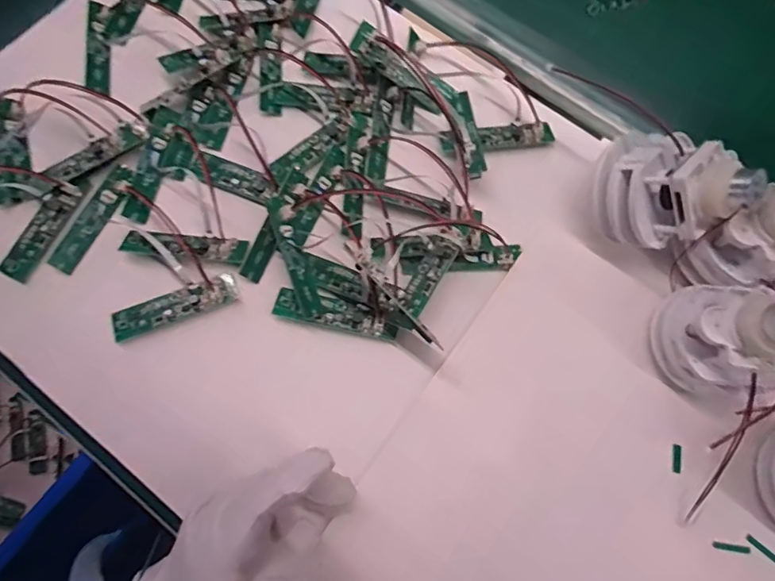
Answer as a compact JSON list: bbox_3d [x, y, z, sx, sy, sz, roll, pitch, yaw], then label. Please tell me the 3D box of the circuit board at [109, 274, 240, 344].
[{"bbox_3d":[-0.141,0.010,0.324,0.083,0.009,0.021,-20,75,-9],"label":"circuit board"}]

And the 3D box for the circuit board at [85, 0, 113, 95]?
[{"bbox_3d":[-0.222,-0.188,0.375,0.016,0.006,0.075,3,82,-32],"label":"circuit board"}]

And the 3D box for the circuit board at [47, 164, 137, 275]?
[{"bbox_3d":[-0.204,-0.051,0.338,0.020,0.005,0.083,25,73,4],"label":"circuit board"}]

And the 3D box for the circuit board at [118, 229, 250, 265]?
[{"bbox_3d":[-0.138,-0.030,0.331,0.083,0.011,0.020,6,73,-2],"label":"circuit board"}]

